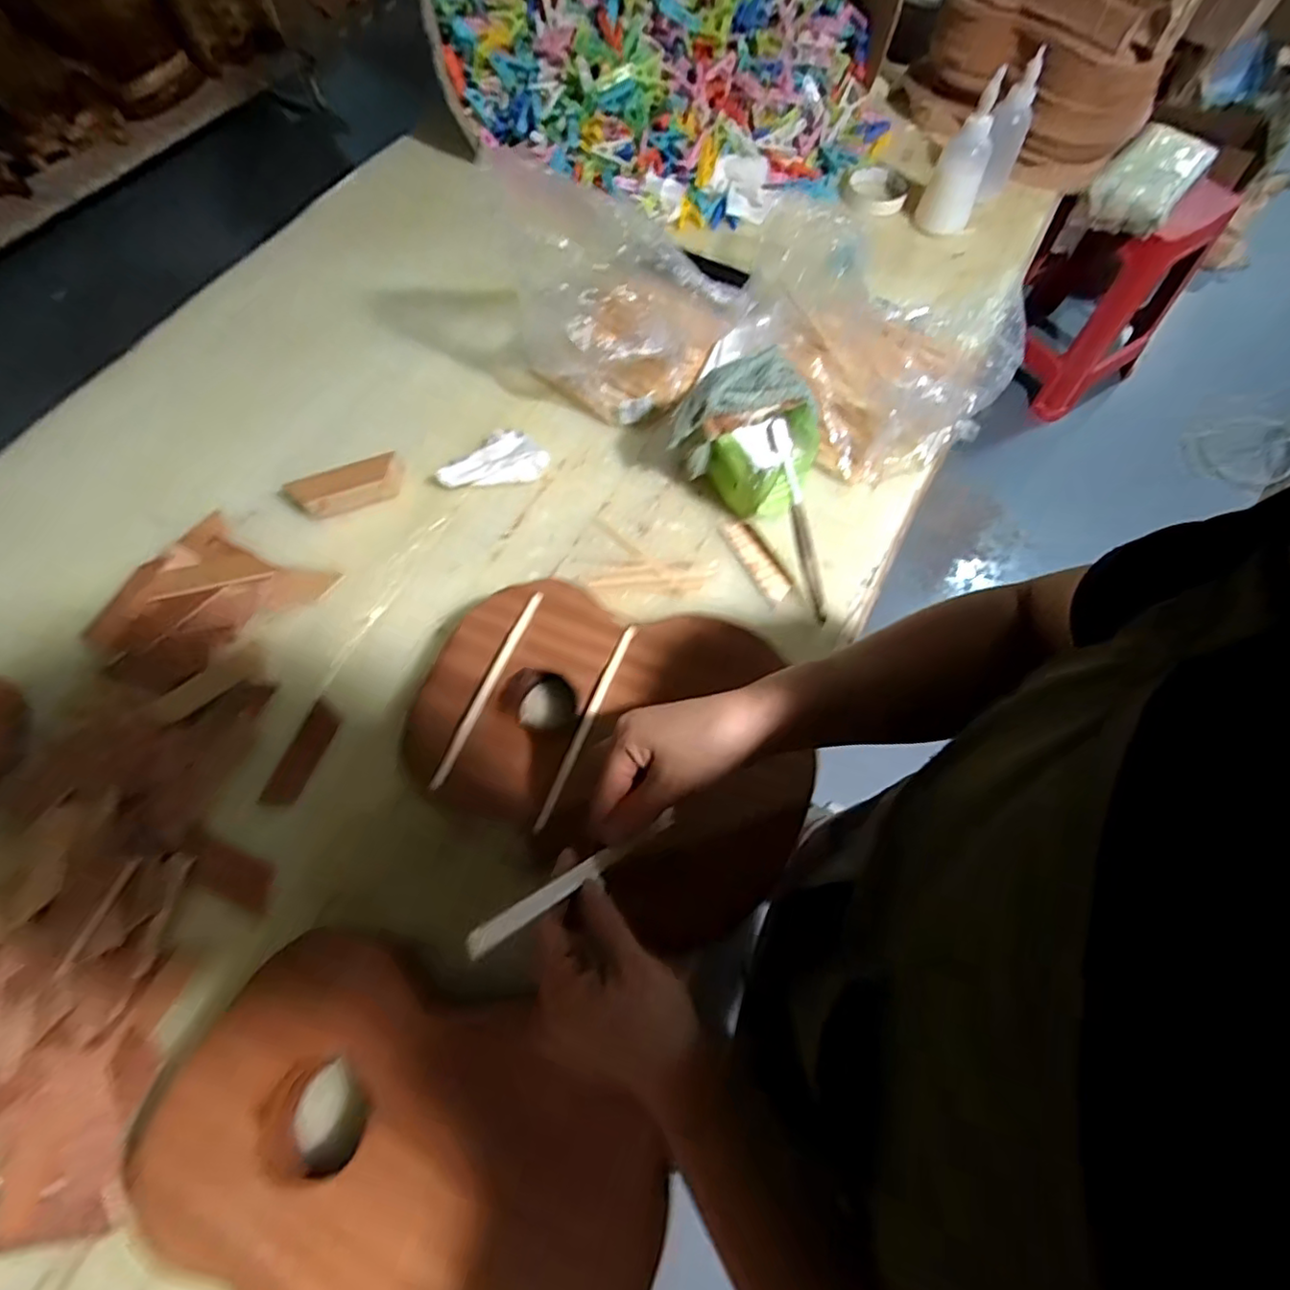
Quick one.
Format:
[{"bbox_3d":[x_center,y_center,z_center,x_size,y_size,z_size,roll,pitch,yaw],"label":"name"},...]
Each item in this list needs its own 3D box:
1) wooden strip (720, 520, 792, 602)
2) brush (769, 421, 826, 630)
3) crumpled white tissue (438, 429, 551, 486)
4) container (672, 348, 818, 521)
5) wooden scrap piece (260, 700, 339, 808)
[{"bbox_3d":[0.110,-0.084,0.606,0.029,0.005,0.096,-28,69,-13],"label":"wooden strip"},{"bbox_3d":[0.139,-0.109,0.562,0.014,0.020,0.181,-20,108,-10],"label":"brush"},{"bbox_3d":[-0.155,-0.189,0.639,0.107,0.032,0.047,-12,66,-6],"label":"crumpled white tissue"},{"bbox_3d":[0.105,-0.196,0.594,0.123,0.110,0.106,35,70,14],"label":"container"},{"bbox_3d":[-0.287,0.092,0.526,0.028,0.007,0.088,16,66,6],"label":"wooden scrap piece"}]

